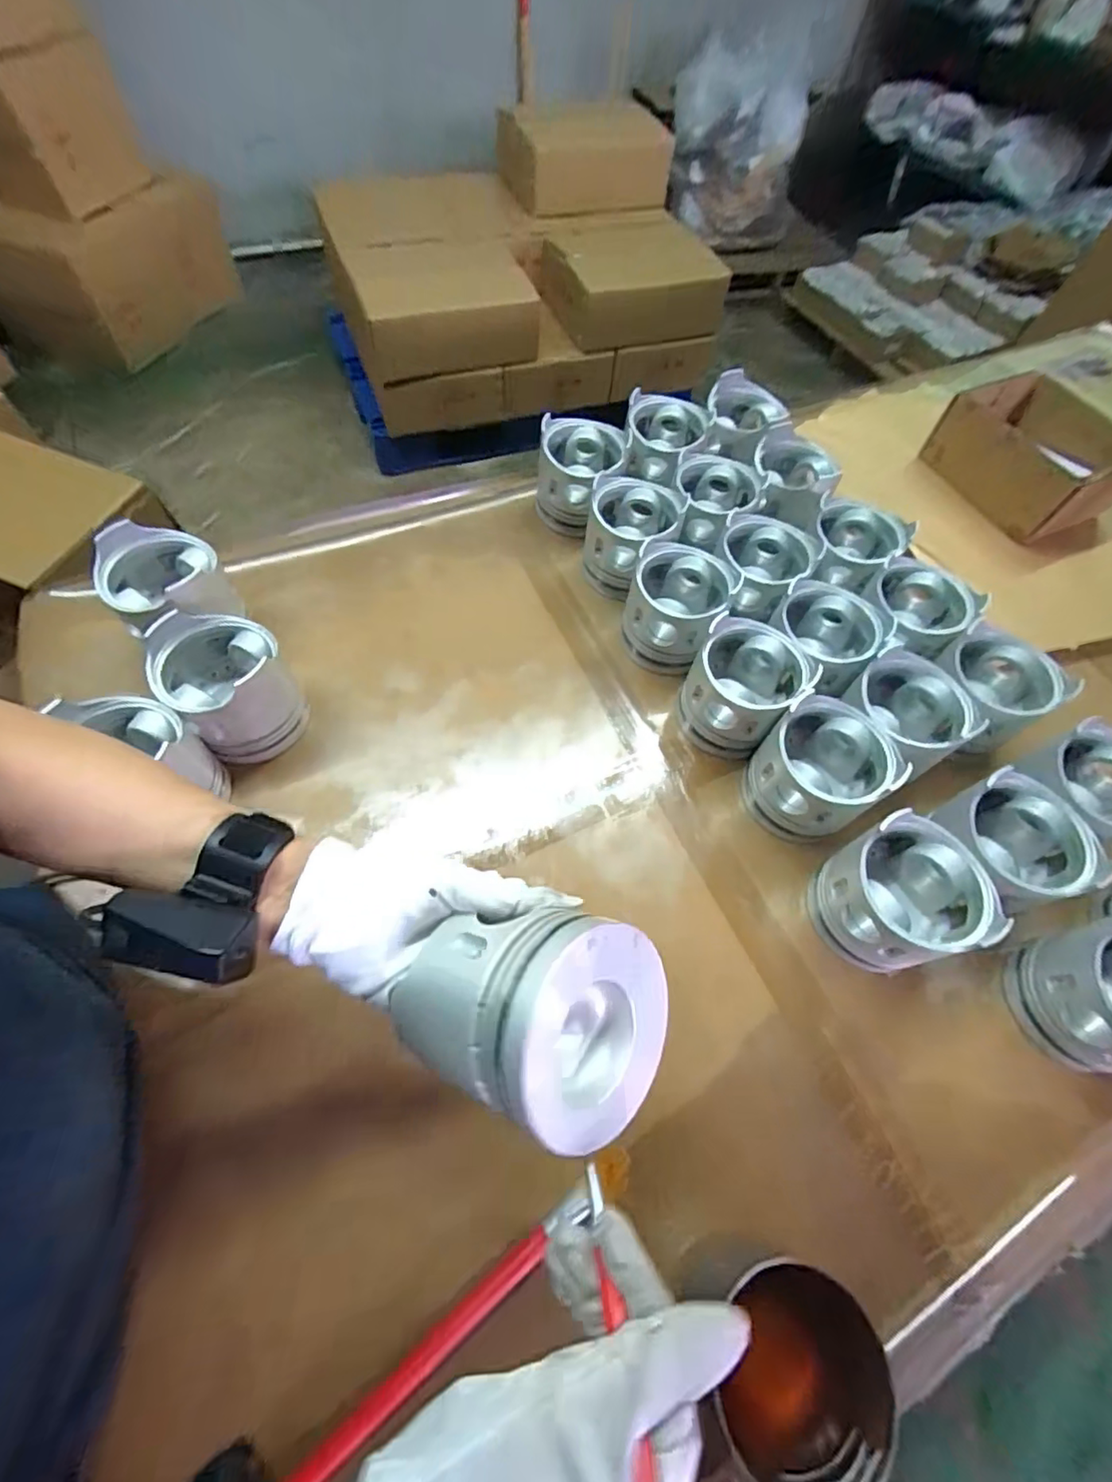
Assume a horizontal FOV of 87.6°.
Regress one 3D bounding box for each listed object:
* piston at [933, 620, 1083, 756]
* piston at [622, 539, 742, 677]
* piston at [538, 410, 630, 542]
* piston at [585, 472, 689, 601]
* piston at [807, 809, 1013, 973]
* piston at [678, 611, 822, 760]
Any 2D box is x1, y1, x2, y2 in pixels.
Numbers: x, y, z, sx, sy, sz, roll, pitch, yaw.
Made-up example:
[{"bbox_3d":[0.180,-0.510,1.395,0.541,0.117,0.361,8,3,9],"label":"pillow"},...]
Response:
[{"bbox_3d":[0.426,-0.046,0.577,0.101,0.085,0.117,20,61,8],"label":"piston"},{"bbox_3d":[0.129,-0.145,0.618,0.098,0.103,0.101,1,60,-2],"label":"piston"},{"bbox_3d":[0.030,-0.328,0.723,0.093,0.116,0.100,1,60,-2],"label":"piston"},{"bbox_3d":[0.084,-0.238,0.672,0.095,0.096,0.102,1,60,-2],"label":"piston"},{"bbox_3d":[0.274,0.125,0.468,0.109,0.091,0.101,1,60,-2],"label":"piston"},{"bbox_3d":[0.184,-0.054,0.575,0.101,0.095,0.103,1,60,-2],"label":"piston"}]

